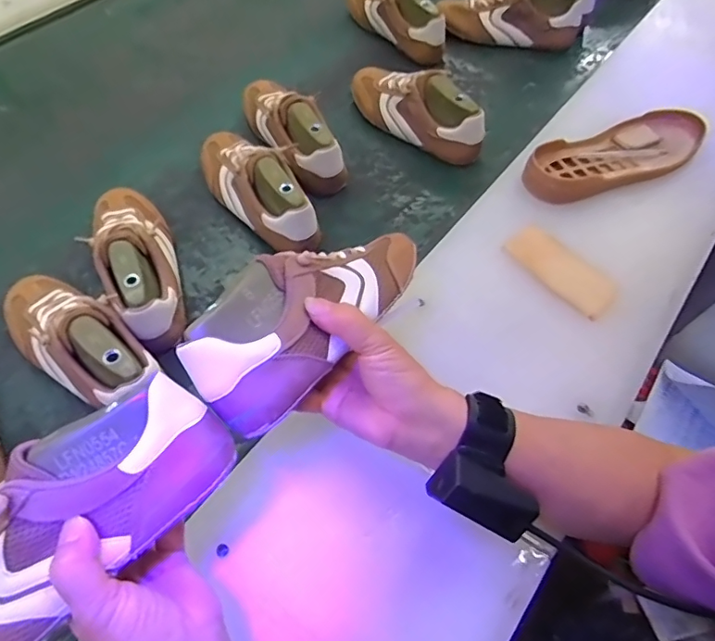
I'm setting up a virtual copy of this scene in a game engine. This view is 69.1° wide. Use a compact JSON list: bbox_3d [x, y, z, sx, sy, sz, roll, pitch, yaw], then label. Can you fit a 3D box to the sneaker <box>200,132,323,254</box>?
[{"bbox_3d":[-0.126,-0.183,0.661,0.090,0.079,0.236,-36,63,-20],"label":"sneaker"}]

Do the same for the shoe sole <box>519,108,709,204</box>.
[{"bbox_3d":[0.324,-0.207,0.642,0.273,0.026,0.093,-19,58,-16],"label":"shoe sole"}]

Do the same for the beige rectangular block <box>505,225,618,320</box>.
[{"bbox_3d":[0.220,-0.056,0.554,0.055,0.010,0.121,-31,62,-22],"label":"beige rectangular block"}]

